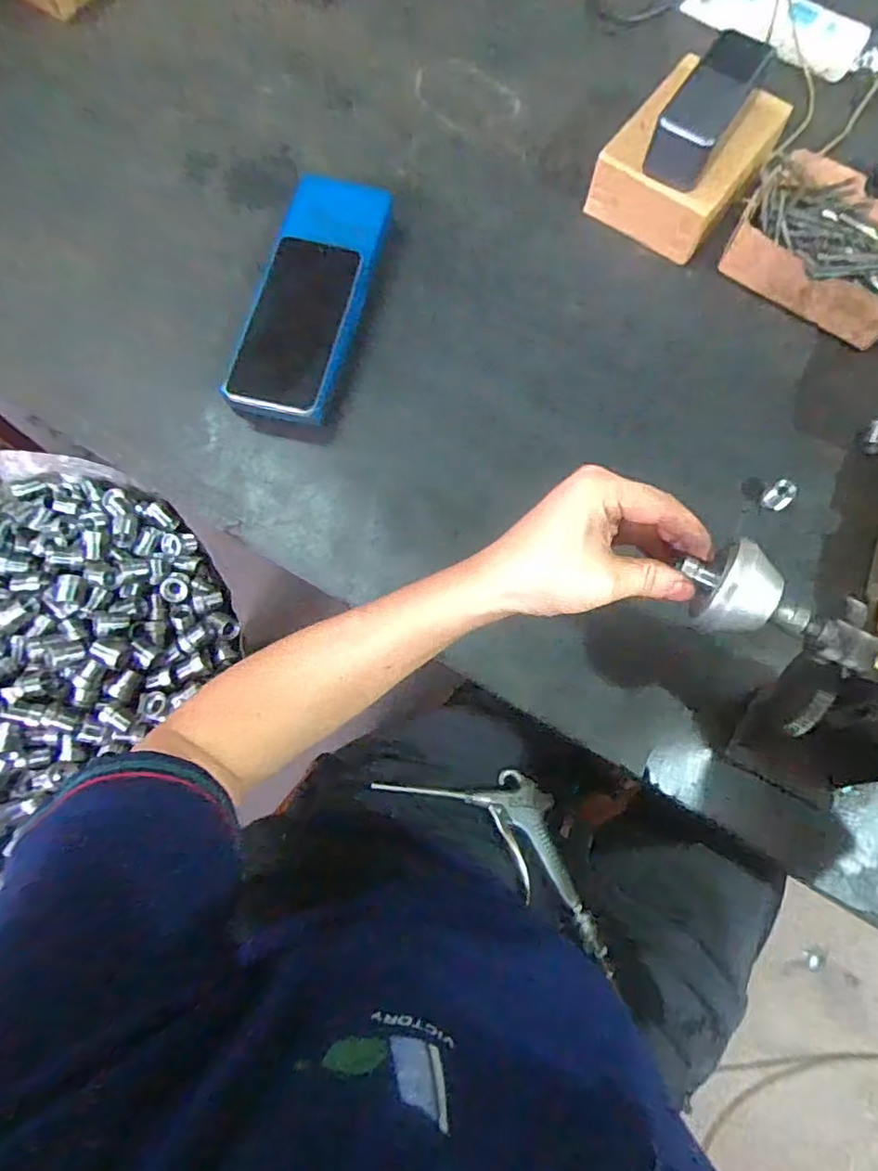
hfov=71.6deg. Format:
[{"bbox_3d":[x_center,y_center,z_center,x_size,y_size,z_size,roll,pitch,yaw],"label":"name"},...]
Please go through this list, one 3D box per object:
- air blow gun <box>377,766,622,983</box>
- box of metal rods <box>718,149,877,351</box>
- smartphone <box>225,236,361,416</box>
[{"bbox_3d":[0.066,0.227,0.556,0.238,0.022,0.096,37,50,10],"label":"air blow gun"},{"bbox_3d":[0.369,-0.313,0.575,0.178,0.056,0.140,35,75,8],"label":"box of metal rods"},{"bbox_3d":[-0.121,-0.220,0.510,0.076,0.014,0.168,12,73,2],"label":"smartphone"}]

